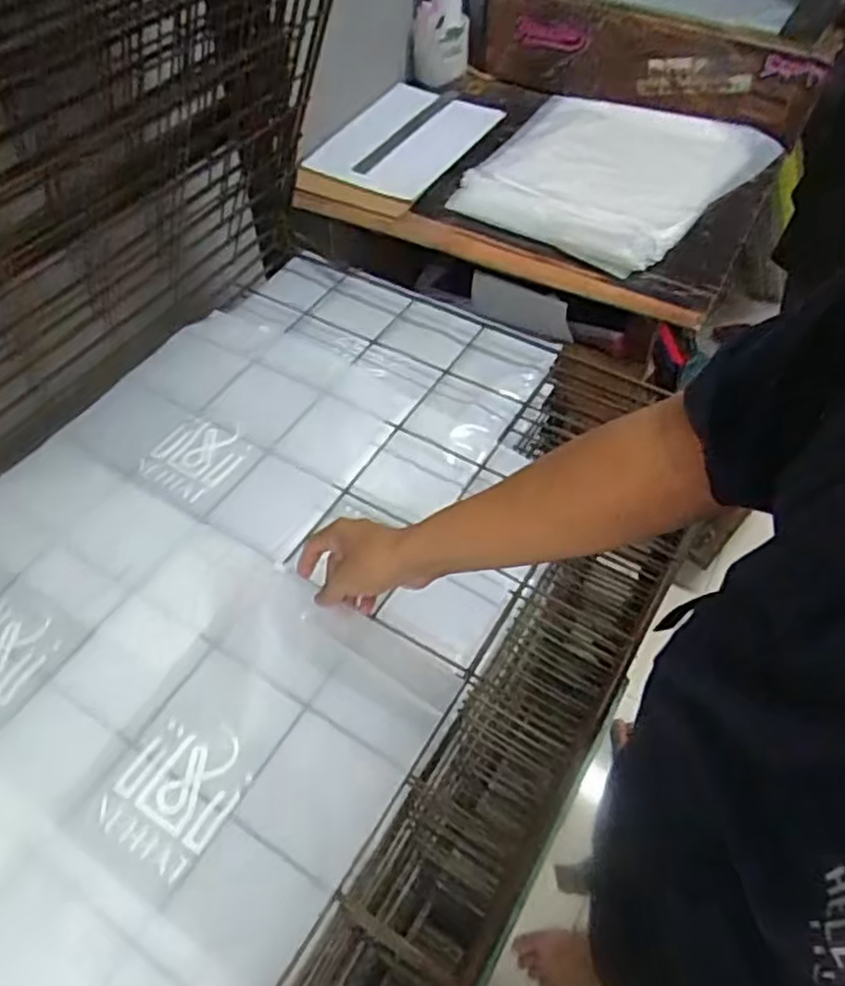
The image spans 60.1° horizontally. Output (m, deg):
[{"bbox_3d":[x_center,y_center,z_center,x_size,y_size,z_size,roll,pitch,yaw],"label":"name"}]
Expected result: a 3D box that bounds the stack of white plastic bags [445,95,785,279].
[{"bbox_3d":[0.298,-0.511,1.170,0.391,0.040,0.431,28,58,21],"label":"stack of white plastic bags"}]

